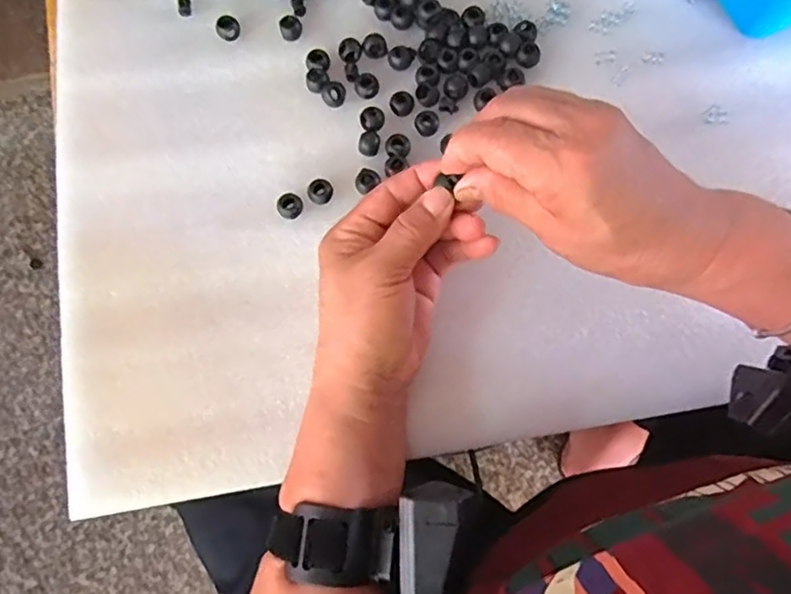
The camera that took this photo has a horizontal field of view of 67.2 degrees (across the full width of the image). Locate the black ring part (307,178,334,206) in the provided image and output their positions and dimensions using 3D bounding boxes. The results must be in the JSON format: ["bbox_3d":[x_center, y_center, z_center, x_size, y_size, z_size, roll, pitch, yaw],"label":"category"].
[{"bbox_3d":[-0.046,-0.065,0.369,0.015,0.006,0.014,-1,76,3],"label":"black ring part"}]

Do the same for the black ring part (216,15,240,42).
[{"bbox_3d":[-0.112,-0.181,0.400,0.015,0.011,0.013,-30,76,-6],"label":"black ring part"}]

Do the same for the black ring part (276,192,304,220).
[{"bbox_3d":[-0.065,-0.056,0.368,0.015,0.007,0.015,-1,76,3],"label":"black ring part"}]

